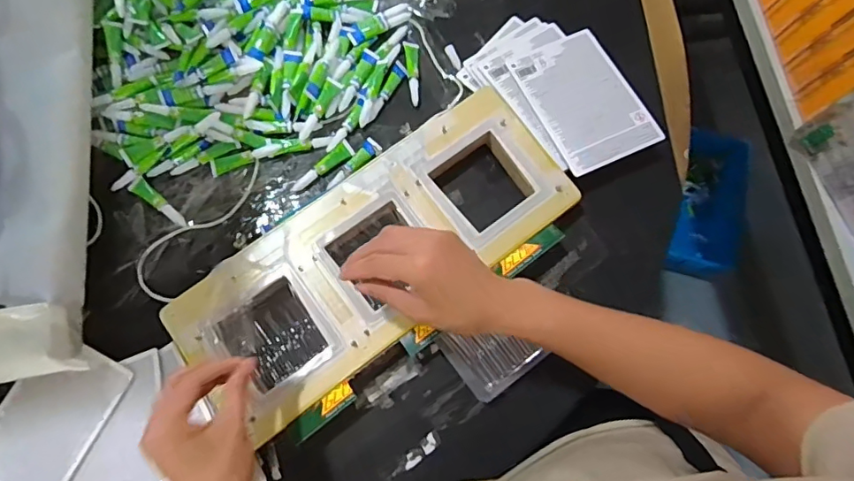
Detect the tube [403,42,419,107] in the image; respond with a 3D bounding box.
[{"bbox_3d":[-0.016,-0.202,0.621,0.018,0.009,0.081,-6,76,-3],"label":"tube"}]

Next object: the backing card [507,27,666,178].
[{"bbox_3d":[0.181,-0.165,0.596,0.114,0.008,0.167,-23,72,-7],"label":"backing card"}]

